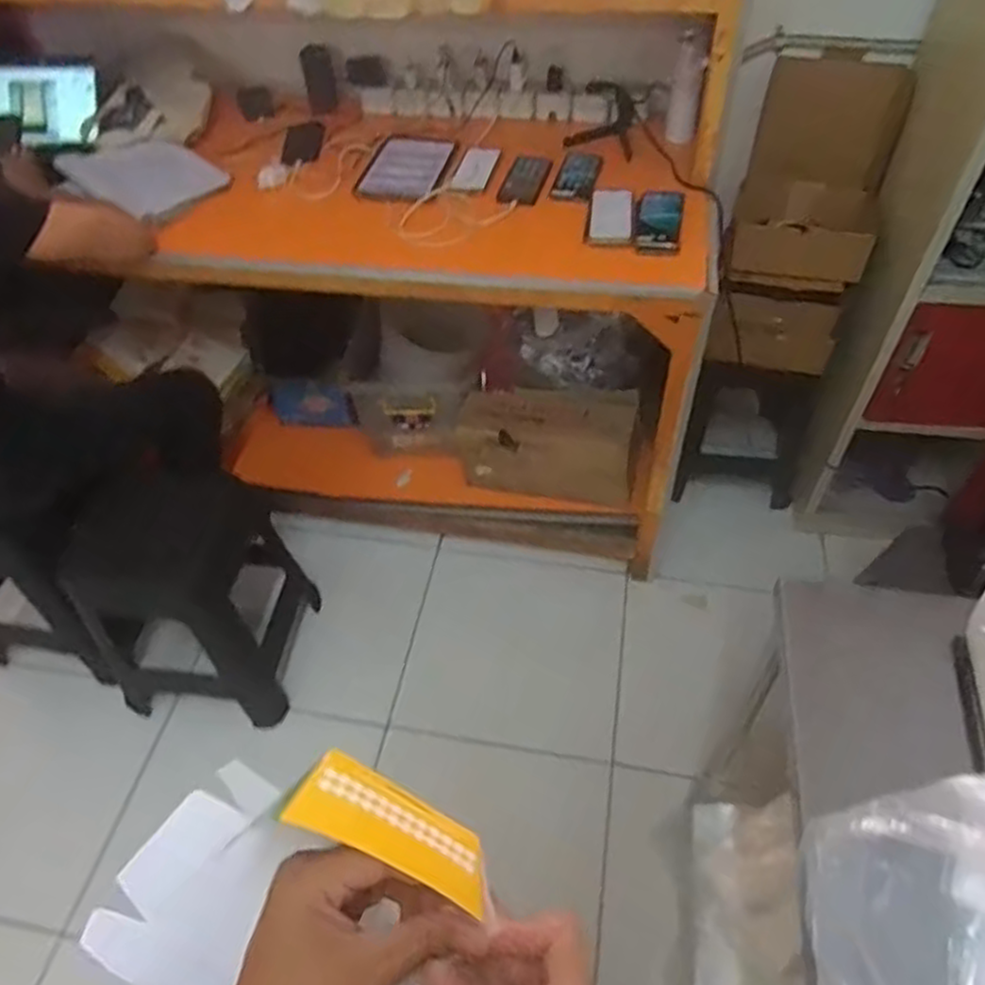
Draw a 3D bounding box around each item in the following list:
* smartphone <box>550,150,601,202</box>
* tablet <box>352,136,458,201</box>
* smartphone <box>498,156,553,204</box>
[{"bbox_3d":[0.169,-0.632,1.460,0.078,0.012,0.190,9,50,10],"label":"smartphone"},{"bbox_3d":[-0.172,-0.670,1.503,0.160,0.013,0.231,12,56,8],"label":"tablet"},{"bbox_3d":[0.068,-0.626,1.463,0.083,0.008,0.184,9,50,10],"label":"smartphone"}]

